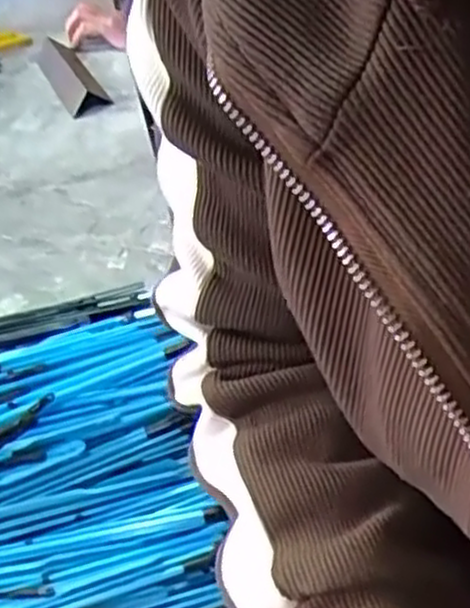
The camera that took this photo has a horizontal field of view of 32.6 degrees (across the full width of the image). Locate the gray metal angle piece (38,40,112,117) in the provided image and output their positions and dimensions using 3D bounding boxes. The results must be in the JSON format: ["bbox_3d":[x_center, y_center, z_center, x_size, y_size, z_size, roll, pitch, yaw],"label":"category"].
[{"bbox_3d":[-0.207,-0.287,0.994,0.049,0.024,0.228,-21,39,-12],"label":"gray metal angle piece"}]

